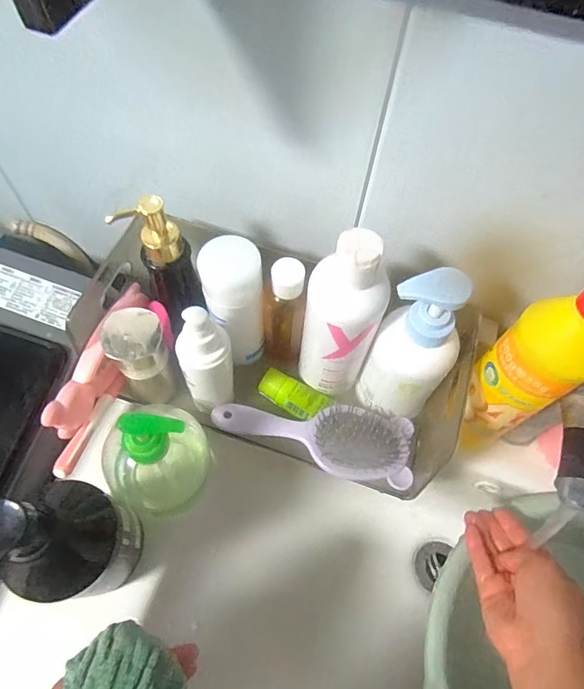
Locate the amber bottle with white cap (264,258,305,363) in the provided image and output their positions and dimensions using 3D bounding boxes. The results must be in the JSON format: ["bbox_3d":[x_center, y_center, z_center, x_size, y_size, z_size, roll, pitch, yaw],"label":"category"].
[{"bbox_3d":[-0.007,-0.020,0.416,0.035,0.143,0.031,1,63,-2],"label":"amber bottle with white cap"}]

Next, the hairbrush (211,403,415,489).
[{"bbox_3d":[0.020,0.081,0.410,0.180,0.026,0.065,10,63,2],"label":"hairbrush"}]

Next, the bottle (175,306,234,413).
[{"bbox_3d":[-0.071,0.015,0.378,0.042,0.121,0.032,-27,67,-16],"label":"bottle"}]

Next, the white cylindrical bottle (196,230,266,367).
[{"bbox_3d":[-0.052,-0.033,0.407,0.047,0.138,0.043,1,63,-2],"label":"white cylindrical bottle"}]

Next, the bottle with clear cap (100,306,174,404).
[{"bbox_3d":[-0.131,0.012,0.404,0.046,0.111,0.054,-22,66,-13],"label":"bottle with clear cap"}]

